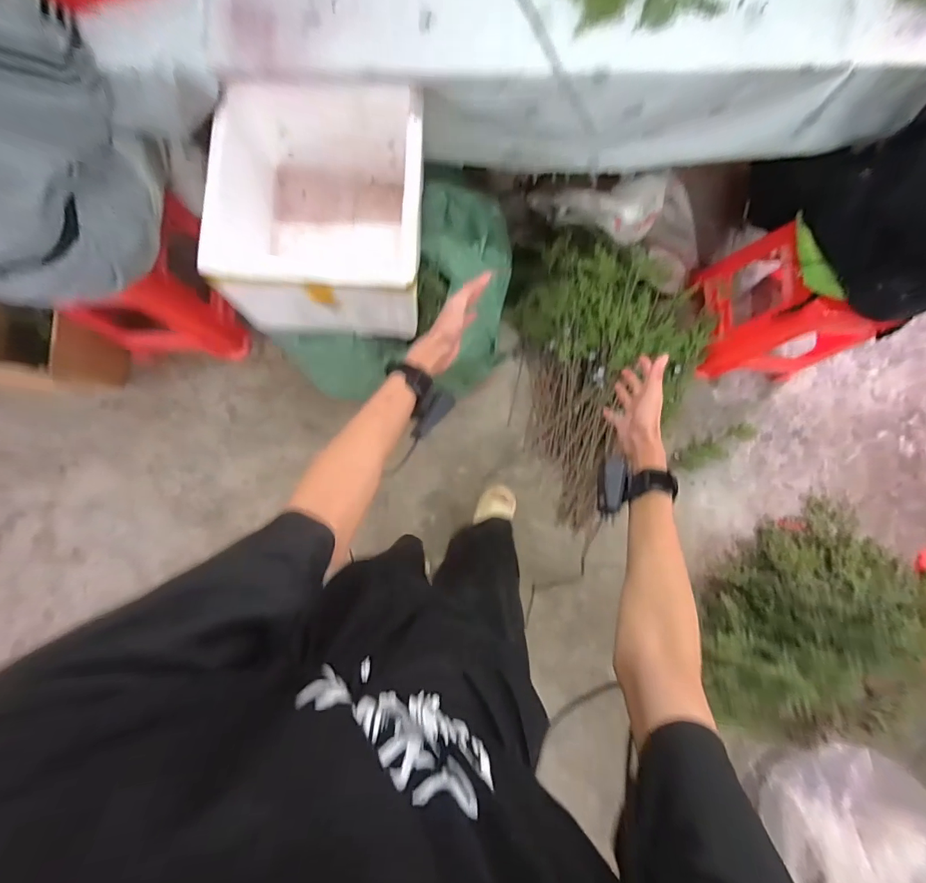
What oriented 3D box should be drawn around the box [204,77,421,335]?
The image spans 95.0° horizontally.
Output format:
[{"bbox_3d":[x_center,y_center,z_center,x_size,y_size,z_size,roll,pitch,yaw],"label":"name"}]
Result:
[{"bbox_3d":[-0.302,-0.510,0.972,0.412,0.349,0.464,3,86,-3],"label":"box"}]

